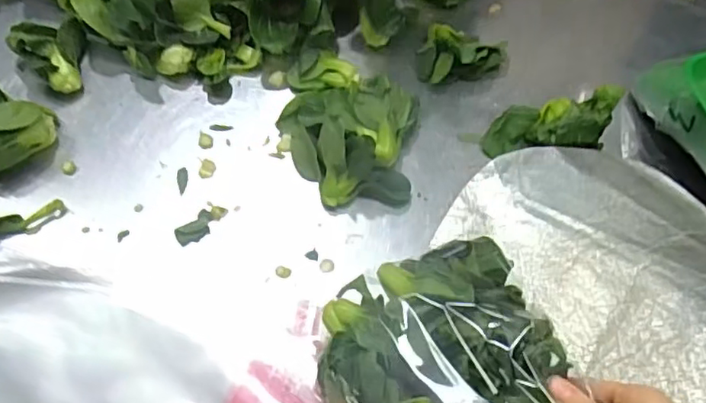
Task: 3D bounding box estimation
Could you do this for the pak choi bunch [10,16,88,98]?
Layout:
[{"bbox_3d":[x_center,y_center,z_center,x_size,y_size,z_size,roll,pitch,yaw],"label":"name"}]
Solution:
[{"bbox_3d":[-0.301,-0.154,0.624,0.075,0.051,0.074,-40,68,-22],"label":"pak choi bunch"}]

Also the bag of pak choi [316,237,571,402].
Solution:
[{"bbox_3d":[0.068,0.130,0.399,0.158,0.065,0.211,-16,62,-8],"label":"bag of pak choi"}]

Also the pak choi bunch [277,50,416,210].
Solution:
[{"bbox_3d":[-0.004,-0.085,0.593,0.136,0.056,0.178,6,59,2],"label":"pak choi bunch"}]

